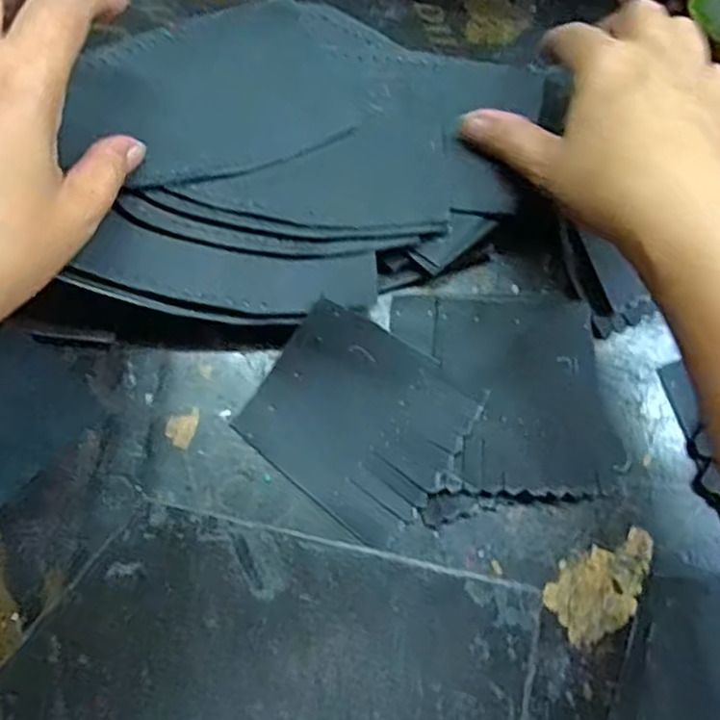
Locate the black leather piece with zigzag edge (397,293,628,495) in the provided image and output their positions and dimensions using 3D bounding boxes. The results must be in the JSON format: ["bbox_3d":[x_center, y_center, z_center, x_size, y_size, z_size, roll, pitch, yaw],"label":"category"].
[{"bbox_3d":[0.073,0.017,0.352,0.108,0.007,0.096,2,74,-6],"label":"black leather piece with zigzag edge"}]

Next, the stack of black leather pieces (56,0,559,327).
[{"bbox_3d":[-0.028,-0.105,0.347,0.225,0.047,0.168,4,73,-1],"label":"stack of black leather pieces"}]

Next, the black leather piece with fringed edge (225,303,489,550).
[{"bbox_3d":[-0.001,0.027,0.341,0.094,0.025,0.084,34,75,8],"label":"black leather piece with fringed edge"}]

